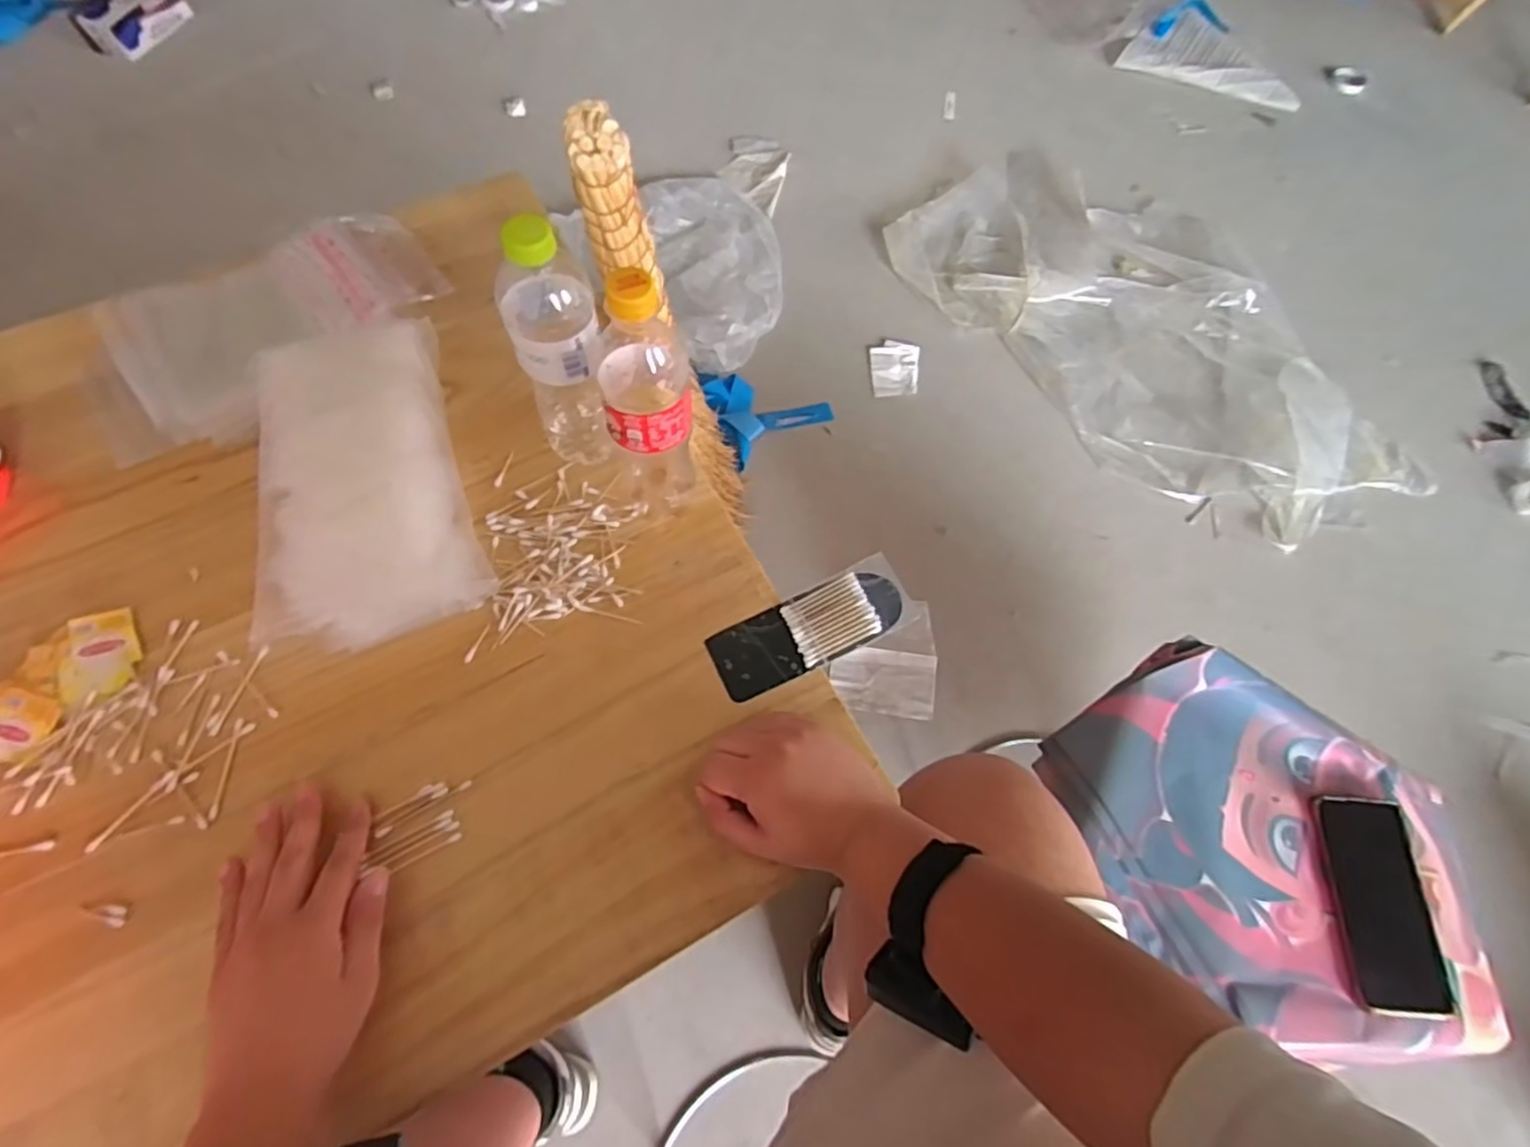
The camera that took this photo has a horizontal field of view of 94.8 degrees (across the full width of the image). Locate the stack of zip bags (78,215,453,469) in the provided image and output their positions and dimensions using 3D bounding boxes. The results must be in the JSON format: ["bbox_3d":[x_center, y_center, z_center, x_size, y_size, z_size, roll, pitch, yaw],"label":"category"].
[{"bbox_3d":[-0.468,-0.233,0.659,0.321,0.026,0.166,-33,72,-16],"label":"stack of zip bags"}]

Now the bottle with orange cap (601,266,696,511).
[{"bbox_3d":[-0.090,-0.126,0.520,0.068,0.246,0.084,-12,68,-8],"label":"bottle with orange cap"}]

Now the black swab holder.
[{"bbox_3d":[0.036,0.047,0.579,0.161,0.006,0.059,-23,69,-12],"label":"black swab holder"}]

